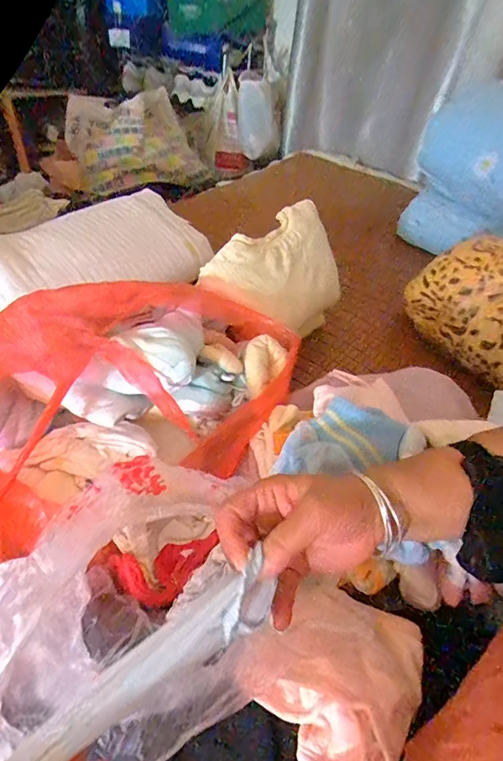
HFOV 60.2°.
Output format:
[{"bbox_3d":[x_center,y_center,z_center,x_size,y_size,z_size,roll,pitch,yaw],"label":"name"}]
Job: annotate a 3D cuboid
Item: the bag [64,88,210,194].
[{"bbox_3d":[-0.367,-0.784,1.433,0.283,0.227,0.364,32,49,23],"label":"bag"}]

